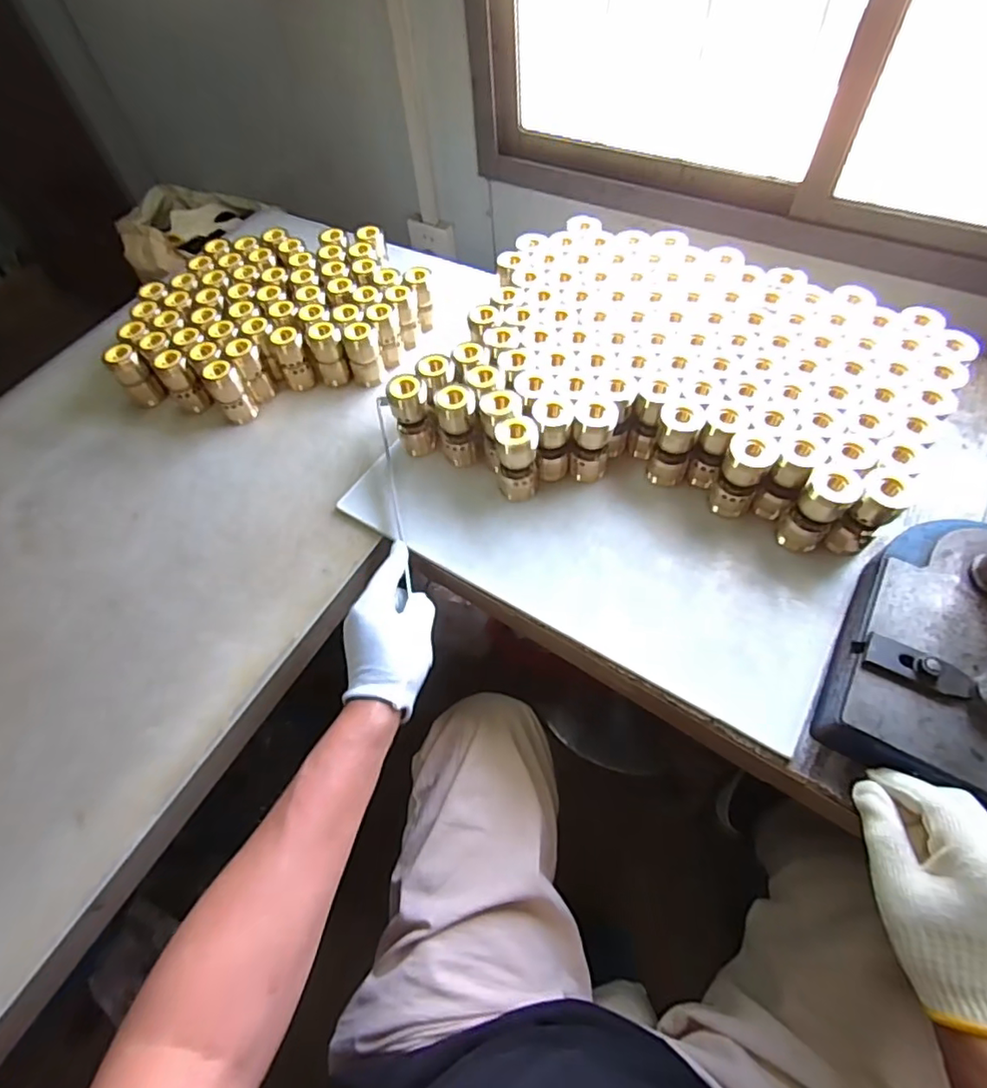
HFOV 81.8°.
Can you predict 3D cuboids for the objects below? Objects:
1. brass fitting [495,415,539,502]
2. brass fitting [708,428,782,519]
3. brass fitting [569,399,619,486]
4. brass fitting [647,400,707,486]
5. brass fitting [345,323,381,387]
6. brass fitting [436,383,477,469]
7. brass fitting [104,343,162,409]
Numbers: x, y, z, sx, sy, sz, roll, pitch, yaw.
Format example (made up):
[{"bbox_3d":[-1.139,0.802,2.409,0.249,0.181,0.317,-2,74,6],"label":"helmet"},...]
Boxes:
[{"bbox_3d":[0.025,-0.089,0.594,0.042,0.090,0.046,-1,57,4],"label":"brass fitting"},{"bbox_3d":[0.246,-0.067,0.565,0.042,0.095,0.041,25,62,19],"label":"brass fitting"},{"bbox_3d":[0.104,-0.109,0.601,0.042,0.090,0.041,8,58,9],"label":"brass fitting"},{"bbox_3d":[0.188,-0.102,0.592,0.042,0.090,0.041,21,61,17],"label":"brass fitting"},{"bbox_3d":[-0.164,-0.238,0.724,0.042,0.077,0.036,-18,57,-7],"label":"brass fitting"},{"bbox_3d":[-0.039,-0.130,0.622,0.041,0.086,0.034,-9,57,-1],"label":"brass fitting"},{"bbox_3d":[-0.458,-0.213,0.730,0.037,0.078,0.042,-40,62,-20],"label":"brass fitting"}]

